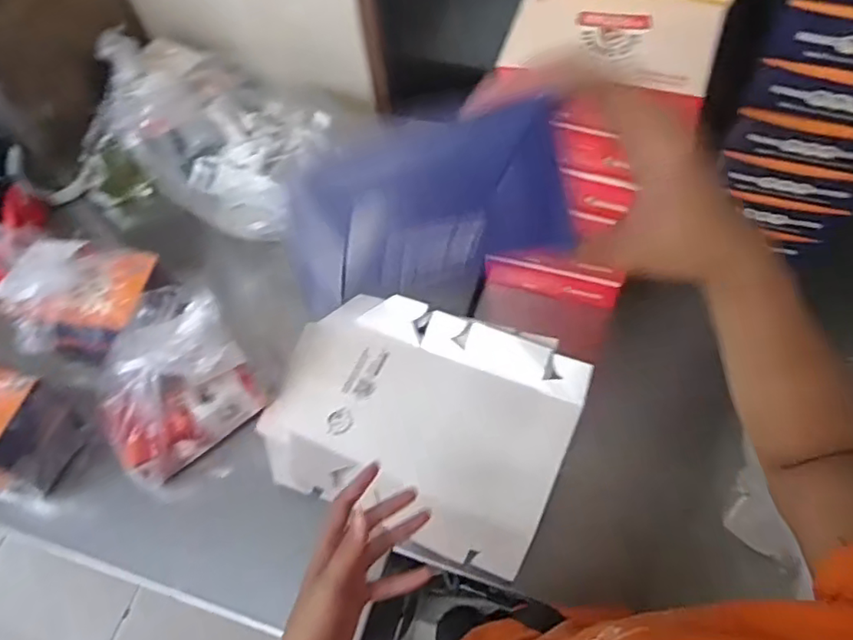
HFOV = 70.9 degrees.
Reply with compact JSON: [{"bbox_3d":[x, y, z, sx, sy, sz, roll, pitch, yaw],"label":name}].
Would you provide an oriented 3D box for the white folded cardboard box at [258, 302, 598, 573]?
[{"bbox_3d":[-0.016,0.116,0.758,0.377,0.044,0.289,20,65,14],"label":"white folded cardboard box"}]

